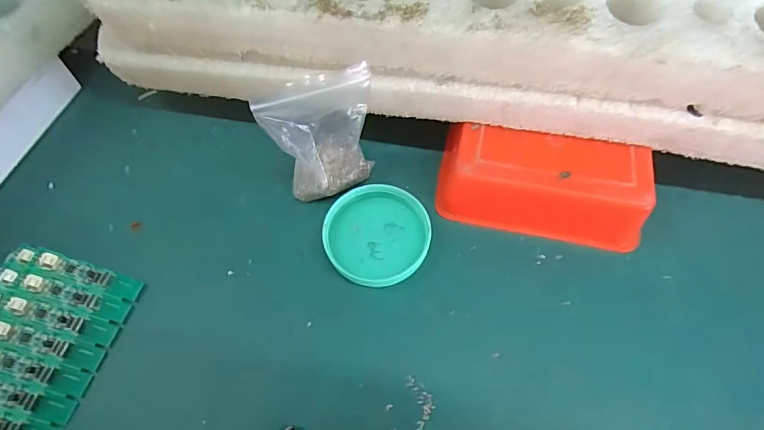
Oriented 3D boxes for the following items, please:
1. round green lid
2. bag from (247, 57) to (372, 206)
[{"bbox_3d":[-0.003,0.012,0.273,0.065,0.014,0.064,-1,61,2],"label":"round green lid"},{"bbox_3d":[-0.034,-0.047,0.265,0.064,0.081,0.031,-23,63,-10],"label":"bag"}]

